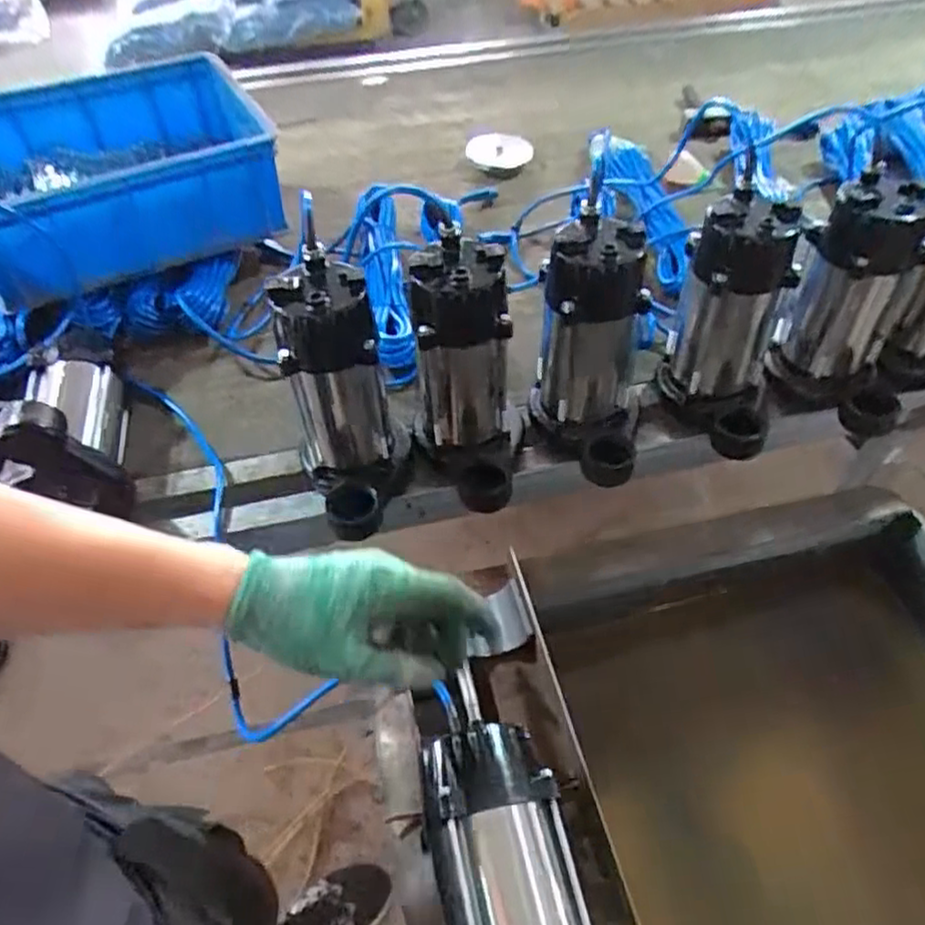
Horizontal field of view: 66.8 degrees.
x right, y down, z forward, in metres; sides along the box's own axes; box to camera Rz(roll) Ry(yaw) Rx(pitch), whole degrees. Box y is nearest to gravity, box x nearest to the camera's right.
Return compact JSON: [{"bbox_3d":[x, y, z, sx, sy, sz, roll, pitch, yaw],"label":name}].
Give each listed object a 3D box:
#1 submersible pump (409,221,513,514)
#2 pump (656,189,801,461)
[{"bbox_3d":[0.006,-0.078,0.698,0.106,0.233,0.152,-10,51,-7],"label":"submersible pump"},{"bbox_3d":[0.281,-0.136,0.729,0.128,0.227,0.120,17,53,15],"label":"pump"}]

